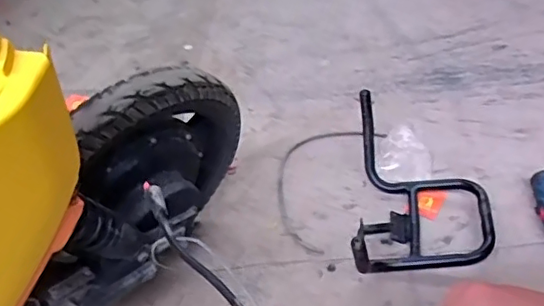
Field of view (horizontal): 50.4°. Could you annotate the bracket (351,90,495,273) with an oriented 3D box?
[{"bbox_3d":[0.236,0.066,0.899,0.208,0.145,0.311,2,42,9],"label":"bracket"}]

